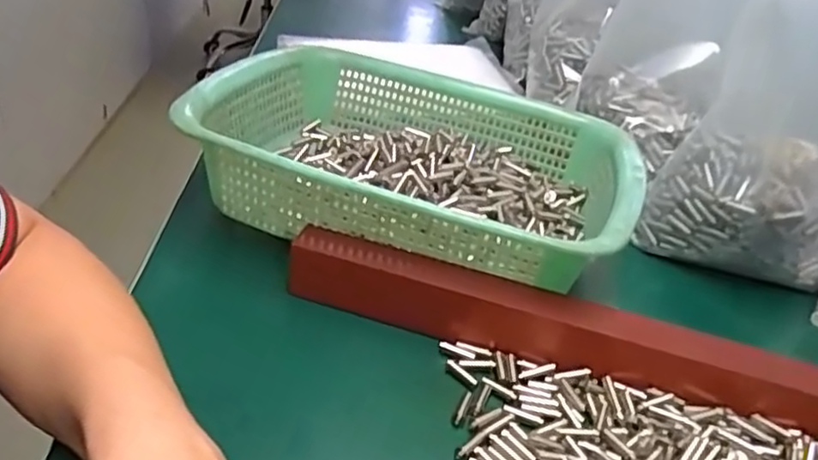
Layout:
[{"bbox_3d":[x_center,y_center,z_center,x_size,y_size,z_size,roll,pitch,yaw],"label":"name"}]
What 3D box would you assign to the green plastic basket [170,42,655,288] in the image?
[{"bbox_3d":[0.011,-0.054,0.478,0.290,0.076,0.225,15,35,13],"label":"green plastic basket"}]

